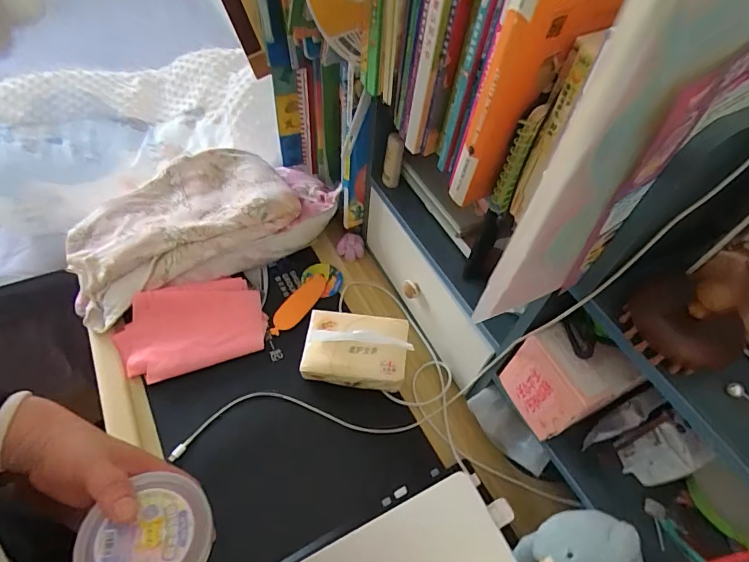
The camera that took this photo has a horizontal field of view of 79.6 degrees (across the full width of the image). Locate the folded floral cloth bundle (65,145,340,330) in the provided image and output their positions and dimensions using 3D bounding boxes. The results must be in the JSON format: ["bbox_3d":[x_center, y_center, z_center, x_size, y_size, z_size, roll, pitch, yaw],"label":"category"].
[{"bbox_3d":[-0.272,-0.096,0.702,0.396,0.082,0.190,-24,60,-20],"label":"folded floral cloth bundle"}]

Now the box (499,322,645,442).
[{"bbox_3d":[0.193,0.099,0.462,0.067,0.117,0.088,-21,59,-19],"label":"box"}]

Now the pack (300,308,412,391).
[{"bbox_3d":[-0.027,0.093,0.600,0.134,0.091,0.087,8,54,0],"label":"pack"}]

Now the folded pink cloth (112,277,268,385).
[{"bbox_3d":[-0.256,0.063,0.633,0.195,0.041,0.123,-18,58,-17],"label":"folded pink cloth"}]

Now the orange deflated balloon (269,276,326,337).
[{"bbox_3d":[-0.116,0.035,0.688,0.040,0.006,0.121,26,57,13],"label":"orange deflated balloon"}]

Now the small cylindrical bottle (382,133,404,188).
[{"bbox_3d":[0.025,-0.162,0.606,0.024,0.082,0.017,9,54,1],"label":"small cylindrical bottle"}]

